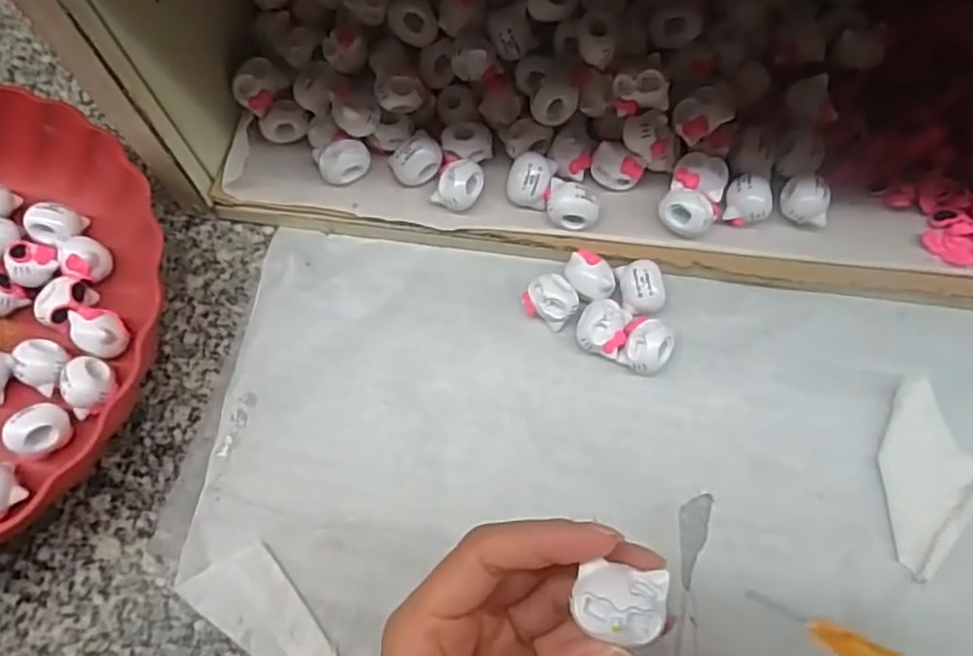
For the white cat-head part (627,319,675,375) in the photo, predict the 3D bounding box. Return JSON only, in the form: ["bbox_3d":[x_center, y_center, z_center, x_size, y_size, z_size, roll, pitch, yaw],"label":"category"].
[{"bbox_3d":[0.074,0.010,0.314,0.021,0.020,0.024,31,71,14],"label":"white cat-head part"}]

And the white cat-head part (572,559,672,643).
[{"bbox_3d":[0.037,0.074,0.182,0.023,0.007,0.019,10,68,6],"label":"white cat-head part"}]

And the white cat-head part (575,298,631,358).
[{"bbox_3d":[0.054,0.000,0.317,0.021,0.019,0.025,17,69,9],"label":"white cat-head part"}]

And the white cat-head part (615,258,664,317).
[{"bbox_3d":[0.074,-0.018,0.326,0.019,0.022,0.024,-9,67,-2],"label":"white cat-head part"}]

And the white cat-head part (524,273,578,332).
[{"bbox_3d":[0.031,-0.014,0.325,0.025,0.018,0.021,28,71,13],"label":"white cat-head part"}]

